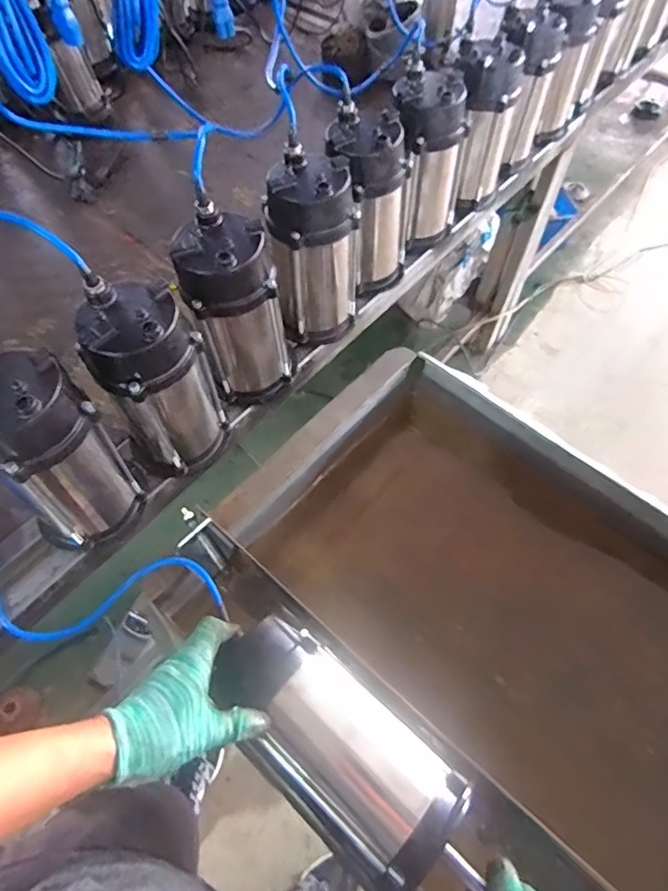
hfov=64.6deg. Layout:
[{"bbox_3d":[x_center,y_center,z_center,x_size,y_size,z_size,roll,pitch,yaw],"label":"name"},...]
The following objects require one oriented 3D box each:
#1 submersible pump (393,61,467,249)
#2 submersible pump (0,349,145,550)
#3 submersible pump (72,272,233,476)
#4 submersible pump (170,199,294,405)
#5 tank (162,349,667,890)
[{"bbox_3d":[0.154,-0.478,0.906,0.122,0.253,0.106,4,59,3],"label":"submersible pump"},{"bbox_3d":[-0.318,0.014,0.607,0.121,0.246,0.104,-39,66,-21],"label":"submersible pump"},{"bbox_3d":[-0.218,-0.073,0.674,0.124,0.258,0.111,-22,61,-12],"label":"submersible pump"},{"bbox_3d":[-0.131,-0.177,0.733,0.120,0.252,0.101,-11,59,-6],"label":"submersible pump"},{"bbox_3d":[0.216,0.256,0.723,0.760,0.277,0.583,38,66,21],"label":"tank"}]

